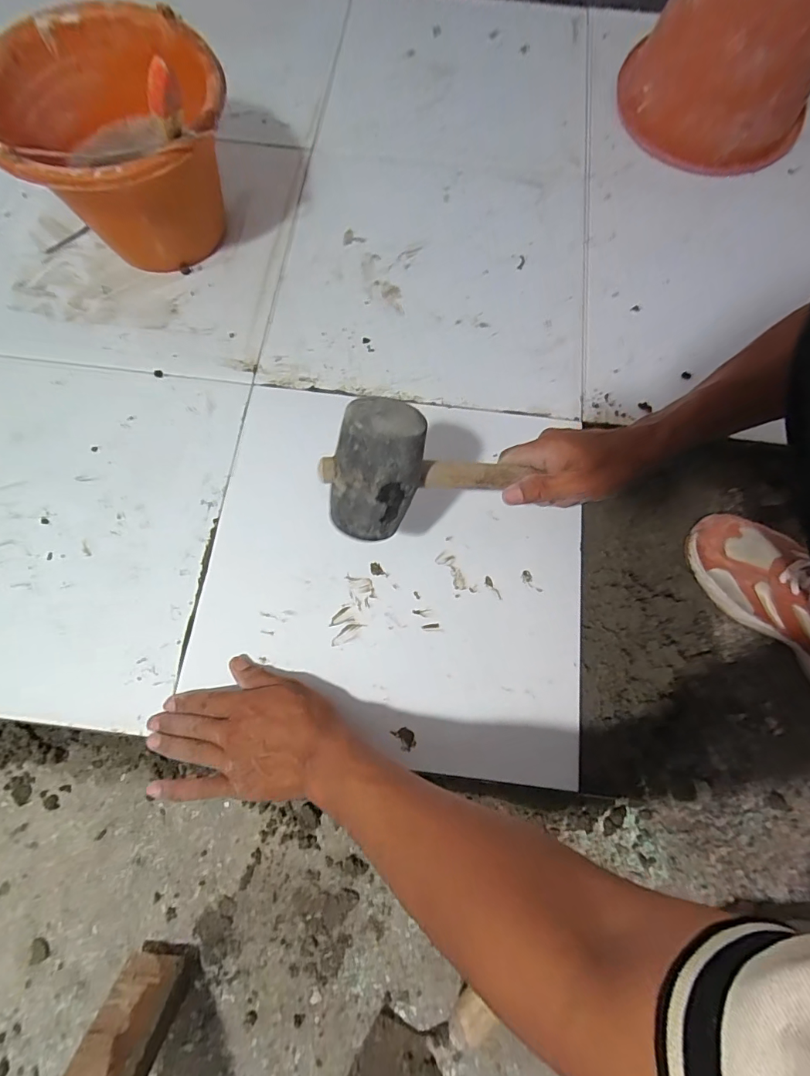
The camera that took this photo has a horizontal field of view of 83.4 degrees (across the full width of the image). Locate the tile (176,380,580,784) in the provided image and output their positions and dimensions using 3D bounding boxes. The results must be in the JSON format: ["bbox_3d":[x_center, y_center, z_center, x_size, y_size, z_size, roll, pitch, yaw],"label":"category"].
[{"bbox_3d":[-0.012,0.024,0.494,0.395,0.012,0.394,6,73,1],"label":"tile"}]

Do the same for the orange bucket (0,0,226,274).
[{"bbox_3d":[-0.324,-0.463,0.534,0.236,0.193,0.289,-14,73,-5],"label":"orange bucket"}]

